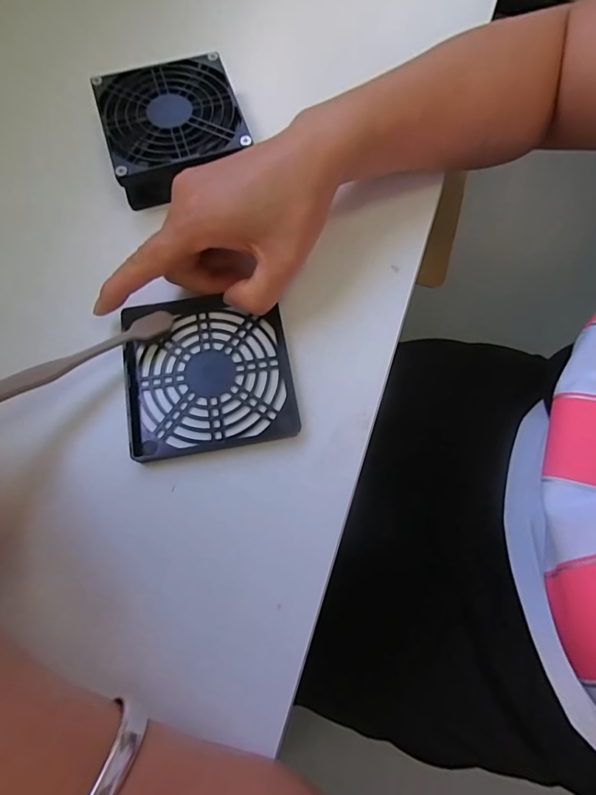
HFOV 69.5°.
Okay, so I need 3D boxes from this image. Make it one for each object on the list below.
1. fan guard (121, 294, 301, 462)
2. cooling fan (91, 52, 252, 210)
[{"bbox_3d":[-0.055,-0.017,0.261,0.097,0.012,0.097,-11,73,-3],"label":"fan guard"},{"bbox_3d":[-0.085,-0.186,0.300,0.090,0.028,0.097,-17,73,-6],"label":"cooling fan"}]

